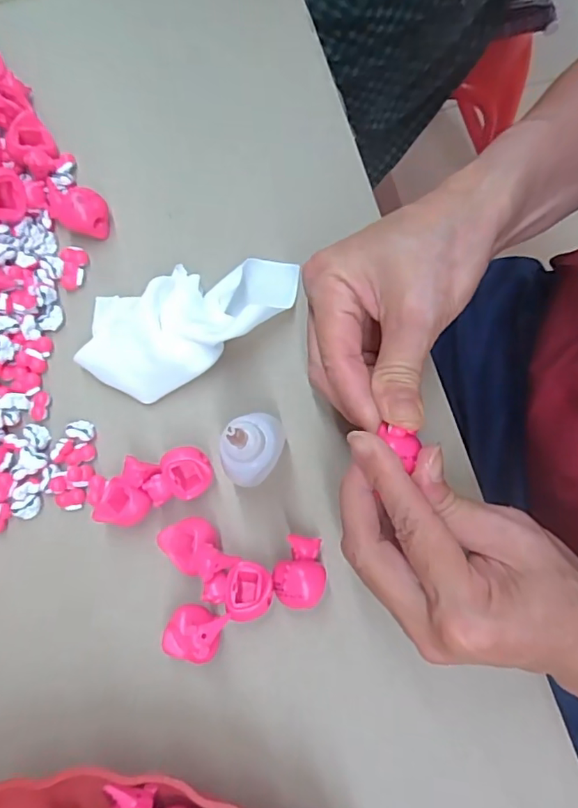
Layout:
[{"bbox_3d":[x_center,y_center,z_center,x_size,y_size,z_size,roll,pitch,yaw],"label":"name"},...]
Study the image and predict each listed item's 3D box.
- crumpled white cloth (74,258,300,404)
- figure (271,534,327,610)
[{"bbox_3d":[-0.049,-0.042,0.273,0.113,0.024,0.058,-16,78,-2],"label":"crumpled white cloth"},{"bbox_3d":[0.005,0.078,0.252,0.023,0.018,0.031,3,78,2],"label":"figure"}]

